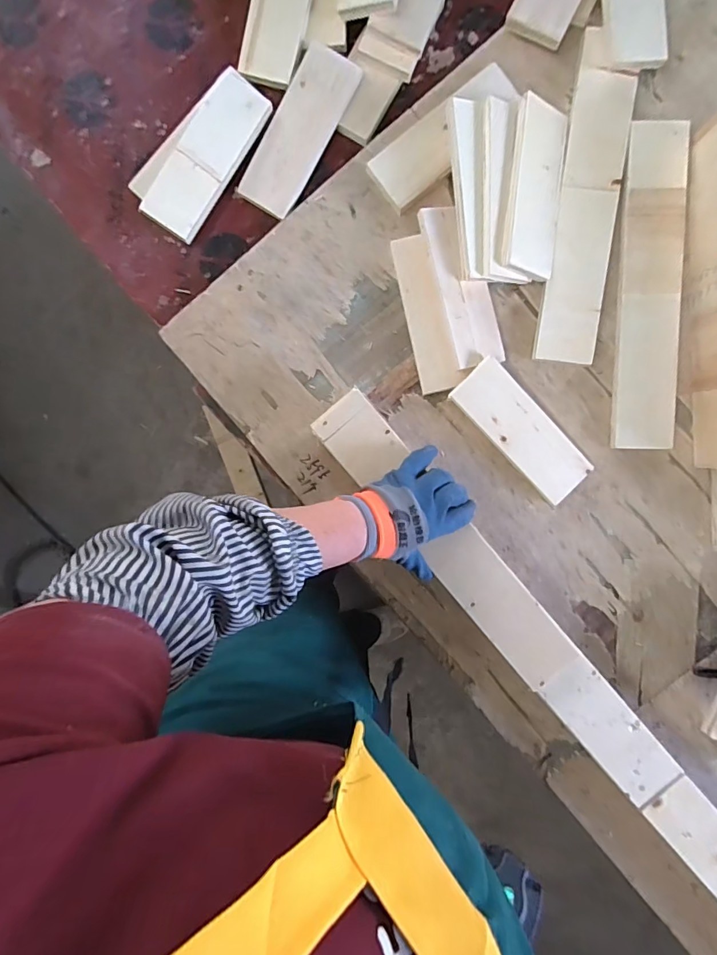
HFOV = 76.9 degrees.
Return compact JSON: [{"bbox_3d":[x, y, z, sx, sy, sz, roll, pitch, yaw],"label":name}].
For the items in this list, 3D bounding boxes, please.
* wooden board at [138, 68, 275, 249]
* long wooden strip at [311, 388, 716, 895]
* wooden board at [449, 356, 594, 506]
[{"bbox_3d":[-0.188,-0.399,0.559,0.073,0.009,0.202,33,92,-6],"label":"wooden board"},{"bbox_3d":[0.339,0.345,0.532,0.070,0.034,1.135,-41,91,2],"label":"long wooden strip"},{"bbox_3d":[0.209,-0.057,0.570,0.072,0.009,0.200,-44,97,2],"label":"wooden board"}]

